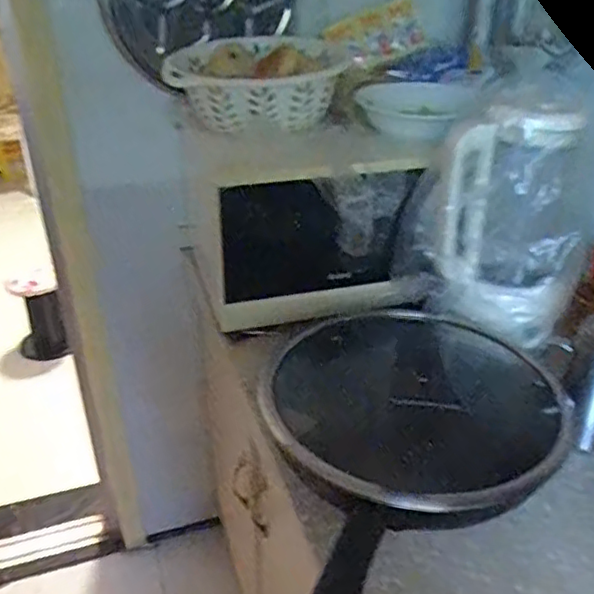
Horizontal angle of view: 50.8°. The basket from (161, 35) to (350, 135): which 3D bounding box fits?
[{"bbox_3d":[-0.067,-0.333,0.978,0.262,0.099,0.290,0,30,0],"label":"basket"}]

